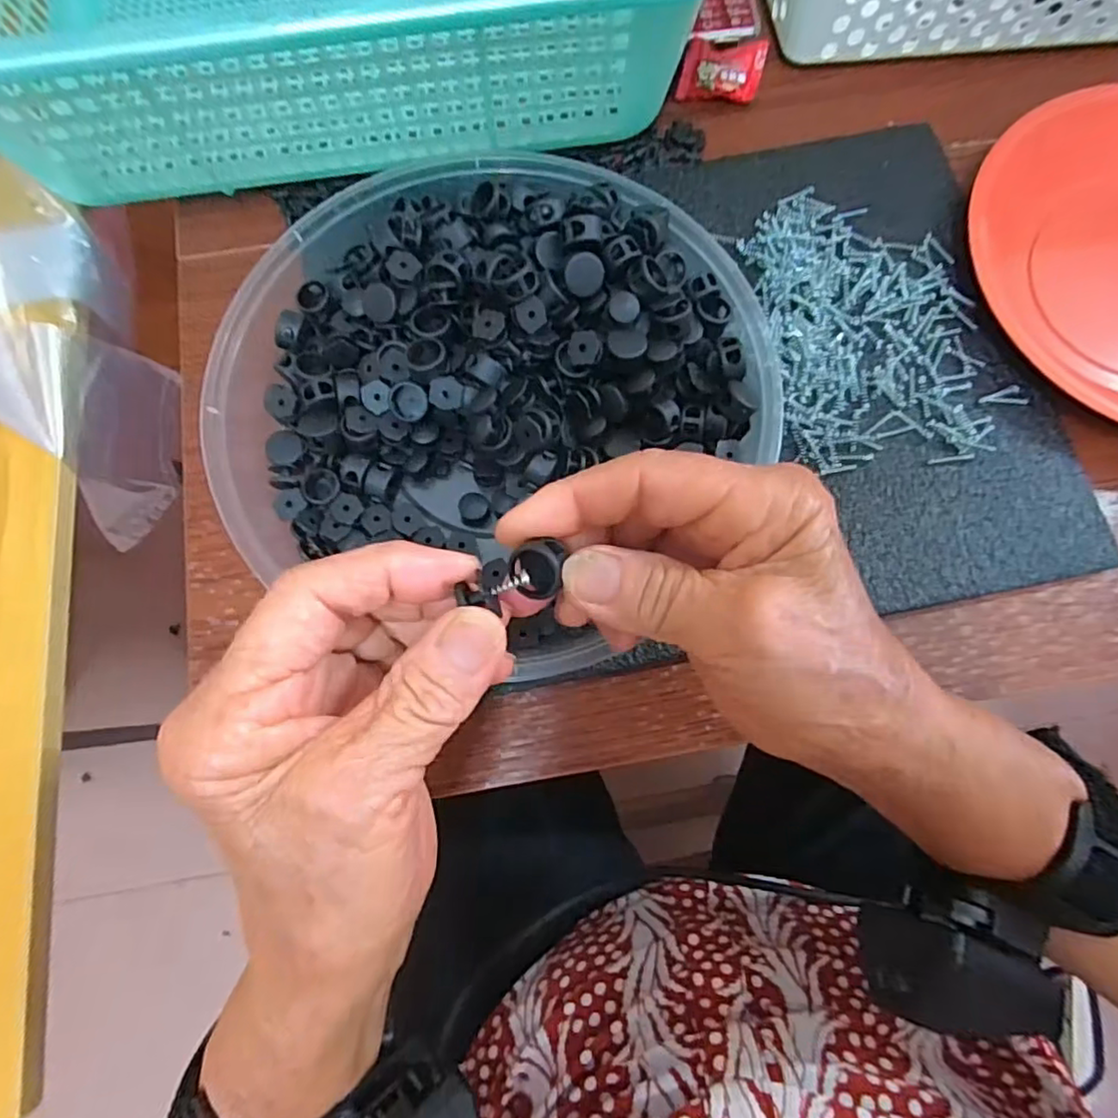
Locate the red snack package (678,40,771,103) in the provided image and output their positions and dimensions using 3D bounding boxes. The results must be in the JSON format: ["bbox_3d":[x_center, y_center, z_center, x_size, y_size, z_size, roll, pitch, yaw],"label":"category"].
[{"bbox_3d":[0.090,-0.268,0.341,0.045,0.011,0.024,3,83,-2],"label":"red snack package"}]

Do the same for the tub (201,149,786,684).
[{"bbox_3d":[-0.026,-0.075,0.269,0.226,0.047,0.204,21,79,5],"label":"tub"}]

